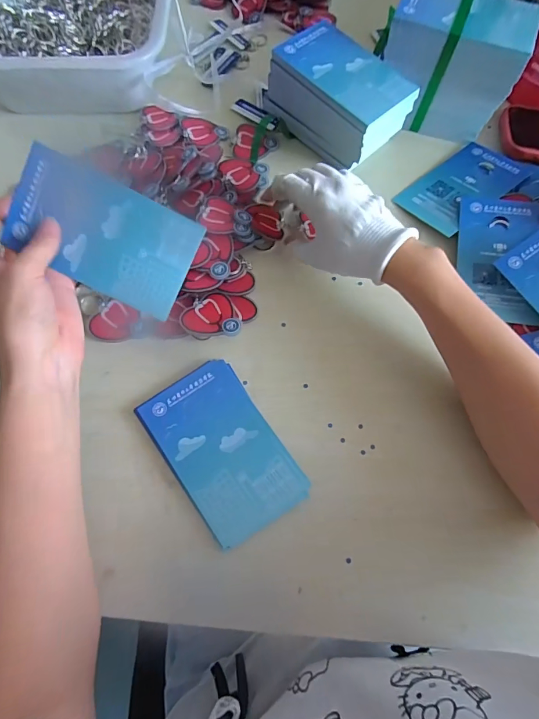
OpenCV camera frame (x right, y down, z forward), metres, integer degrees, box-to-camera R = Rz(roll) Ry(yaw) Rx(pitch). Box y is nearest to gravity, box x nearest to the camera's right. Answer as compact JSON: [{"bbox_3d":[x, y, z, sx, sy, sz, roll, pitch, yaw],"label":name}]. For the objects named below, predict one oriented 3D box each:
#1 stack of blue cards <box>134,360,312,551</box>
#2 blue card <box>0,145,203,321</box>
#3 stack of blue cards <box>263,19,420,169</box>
[{"bbox_3d":[-0.040,0.074,0.334,0.087,0.009,0.141,-32,73,-13],"label":"stack of blue cards"},{"bbox_3d":[-0.125,-0.093,0.300,0.133,0.004,0.078,26,100,-6],"label":"blue card"},{"bbox_3d":[0.078,-0.284,0.437,0.096,0.074,0.140,-41,75,-15],"label":"stack of blue cards"}]

